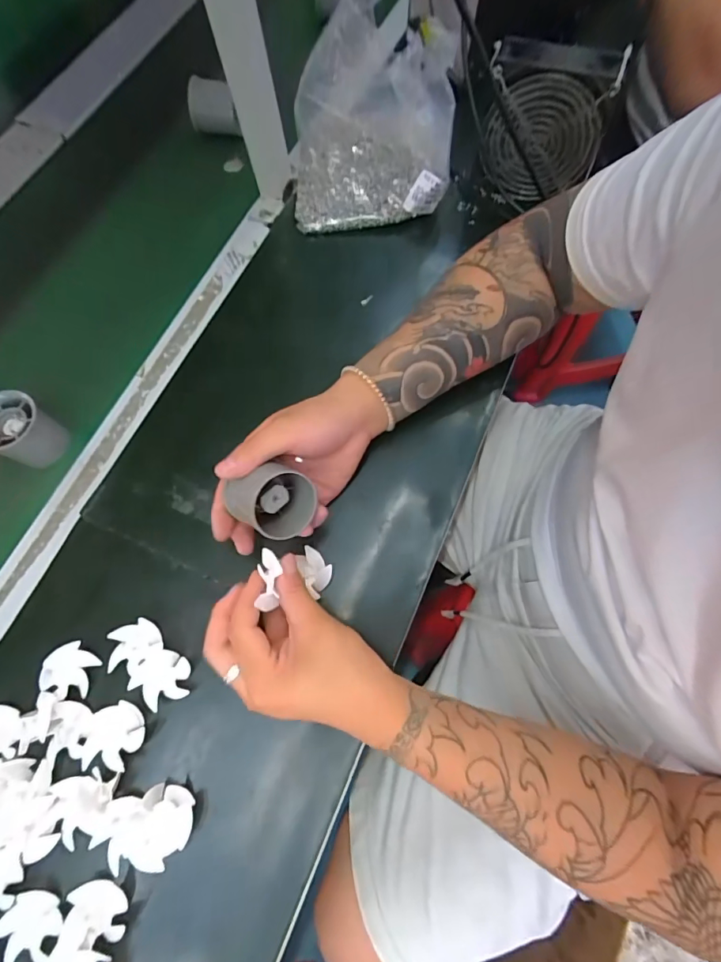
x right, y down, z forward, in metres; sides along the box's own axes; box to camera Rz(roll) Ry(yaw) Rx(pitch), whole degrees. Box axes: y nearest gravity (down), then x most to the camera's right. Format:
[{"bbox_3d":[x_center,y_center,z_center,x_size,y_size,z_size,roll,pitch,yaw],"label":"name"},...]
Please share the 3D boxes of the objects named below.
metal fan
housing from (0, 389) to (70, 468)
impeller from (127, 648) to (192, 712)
[{"bbox_3d":[0.185,-0.360,0.456,0.120,0.119,0.053,14,72,7],"label":"metal fan"},{"bbox_3d":[-0.305,-0.044,0.404,0.052,0.053,0.054,28,75,11],"label":"housing"},{"bbox_3d":[-0.155,0.151,0.344,0.044,0.011,0.040,-15,71,-3],"label":"impeller"}]

